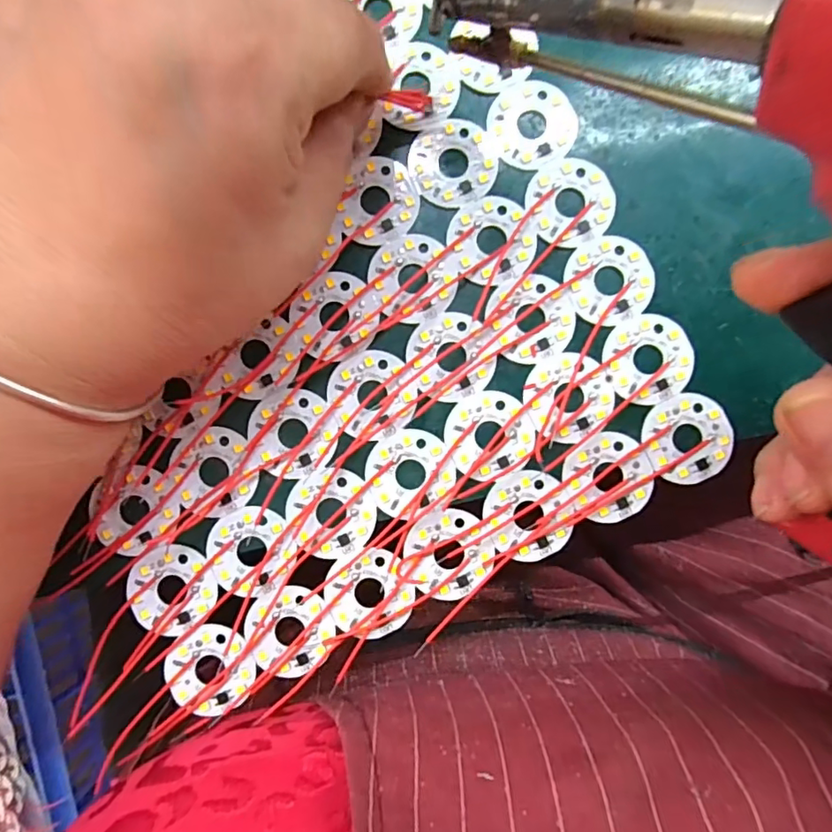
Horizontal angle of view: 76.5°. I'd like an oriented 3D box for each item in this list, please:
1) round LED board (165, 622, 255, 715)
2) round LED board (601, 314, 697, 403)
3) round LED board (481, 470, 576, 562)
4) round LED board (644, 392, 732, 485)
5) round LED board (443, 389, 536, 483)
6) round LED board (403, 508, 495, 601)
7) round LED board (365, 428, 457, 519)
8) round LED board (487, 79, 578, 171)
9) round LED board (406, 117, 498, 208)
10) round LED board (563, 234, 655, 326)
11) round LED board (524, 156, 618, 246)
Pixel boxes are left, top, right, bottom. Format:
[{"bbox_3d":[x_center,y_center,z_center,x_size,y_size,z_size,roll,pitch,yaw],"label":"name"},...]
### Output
[{"bbox_3d":[-0.072,0.089,0.184,0.030,0.004,0.030,0,89,0],"label":"round LED board"},{"bbox_3d":[0.082,-0.020,0.183,0.029,0.004,0.030,-22,89,0],"label":"round LED board"},{"bbox_3d":[0.039,0.035,0.183,0.029,0.004,0.031,0,89,0],"label":"round LED board"},{"bbox_3d":[0.095,0.008,0.182,0.029,0.004,0.030,0,89,0],"label":"round LED board"},{"bbox_3d":[0.026,0.007,0.183,0.031,0.004,0.030,0,89,0],"label":"round LED board"},{"bbox_3d":[0.012,0.048,0.183,0.031,0.004,0.031,0,89,0],"label":"round LED board"},{"bbox_3d":[-0.002,0.020,0.183,0.031,0.004,0.029,0,89,0],"label":"round LED board"},{"bbox_3d":[0.041,-0.103,0.186,0.030,0.004,0.030,0,89,0],"label":"round LED board"},{"bbox_3d":[0.013,-0.090,0.186,0.031,0.004,0.030,0,89,0],"label":"round LED board"},{"bbox_3d":[0.068,-0.048,0.184,0.031,0.004,0.030,0,89,0],"label":"round LED board"},{"bbox_3d":[0.055,-0.076,0.185,0.031,0.004,0.030,0,89,0],"label":"round LED board"}]

